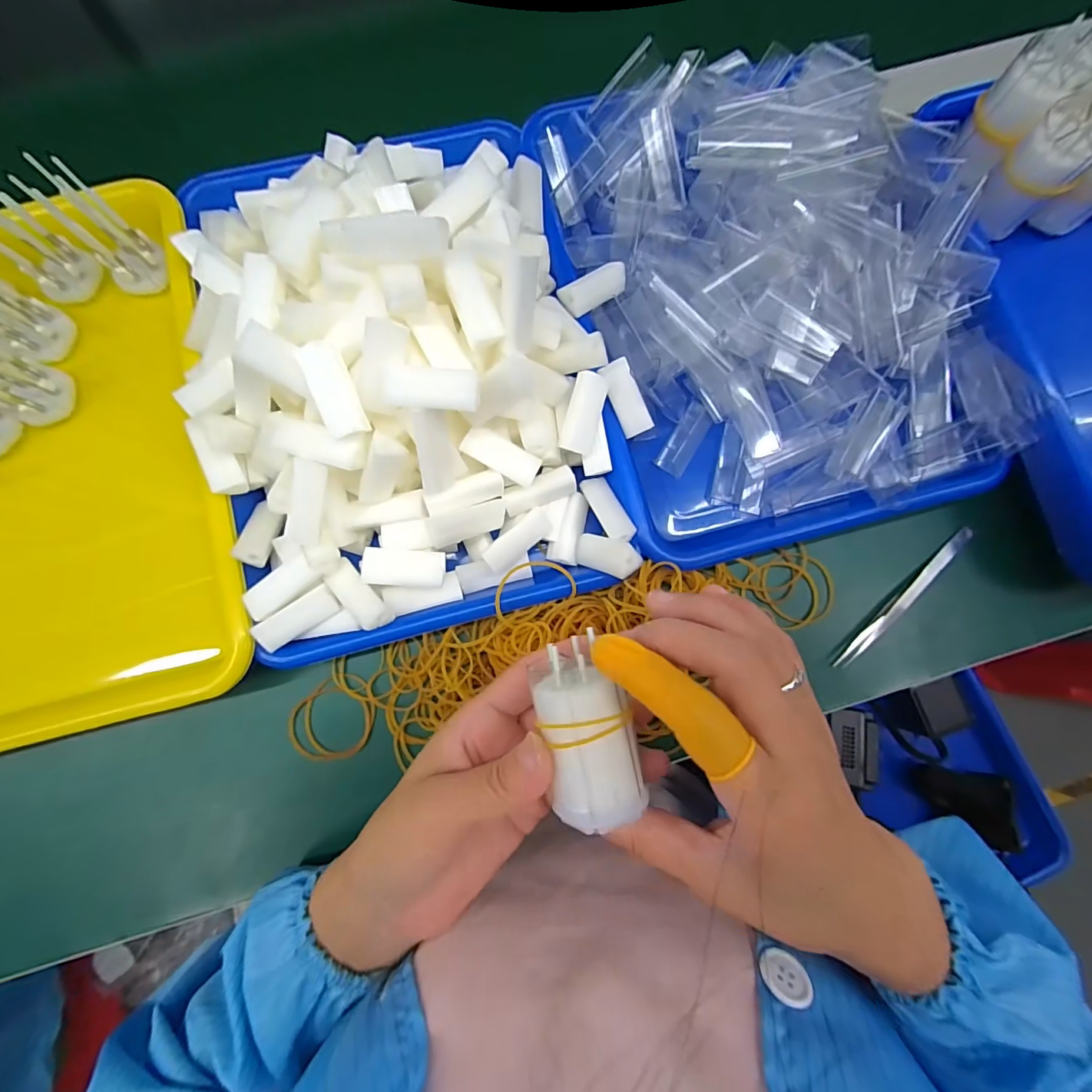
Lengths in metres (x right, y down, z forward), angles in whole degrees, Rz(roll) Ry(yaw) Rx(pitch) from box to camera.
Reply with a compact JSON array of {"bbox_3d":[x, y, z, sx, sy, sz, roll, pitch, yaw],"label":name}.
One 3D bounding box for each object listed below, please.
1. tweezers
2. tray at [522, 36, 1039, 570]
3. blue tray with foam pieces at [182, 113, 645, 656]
[{"bbox_3d":[0.240,0.034,0.313,0.129,0.007,0.012,-44,84,-7],"label":"tweezers"},{"bbox_3d":[0.140,-0.171,0.300,0.248,0.065,0.325,-16,81,-3],"label":"tray"},{"bbox_3d":[-0.077,-0.108,0.266,0.247,0.088,0.301,-14,81,-3],"label":"blue tray with foam pieces"}]

